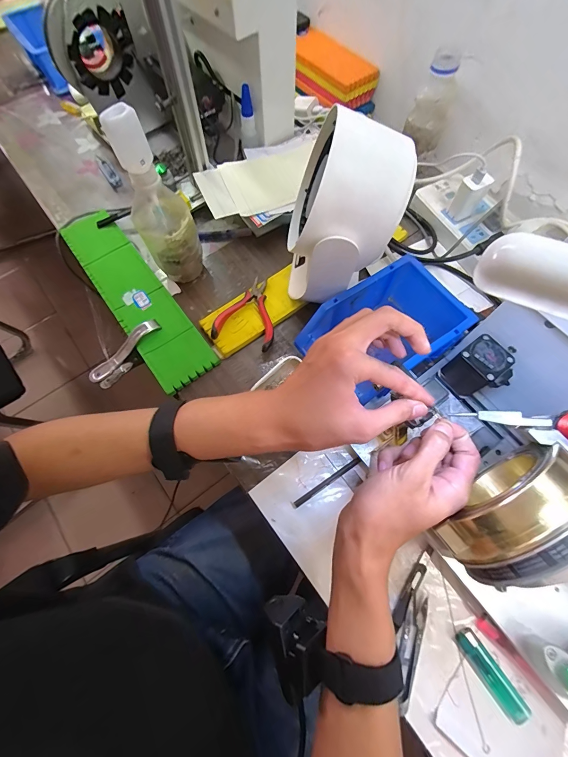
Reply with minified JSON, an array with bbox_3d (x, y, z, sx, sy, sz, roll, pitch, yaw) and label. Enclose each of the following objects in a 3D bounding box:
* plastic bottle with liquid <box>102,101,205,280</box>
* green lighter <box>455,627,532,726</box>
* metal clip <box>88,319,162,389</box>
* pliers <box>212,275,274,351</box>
[{"bbox_3d":[-0.161,-0.221,0.422,0.073,0.224,0.082,-21,69,-9],"label":"plastic bottle with liquid"},{"bbox_3d":[0.202,0.289,0.319,0.021,0.009,0.079,-30,71,-12],"label":"green lighter"},{"bbox_3d":[-0.224,-0.035,0.463,0.124,0.048,0.017,-47,74,5],"label":"metal clip"},{"bbox_3d":[-0.045,-0.096,0.462,0.083,0.017,0.105,14,66,10],"label":"pliers"}]

